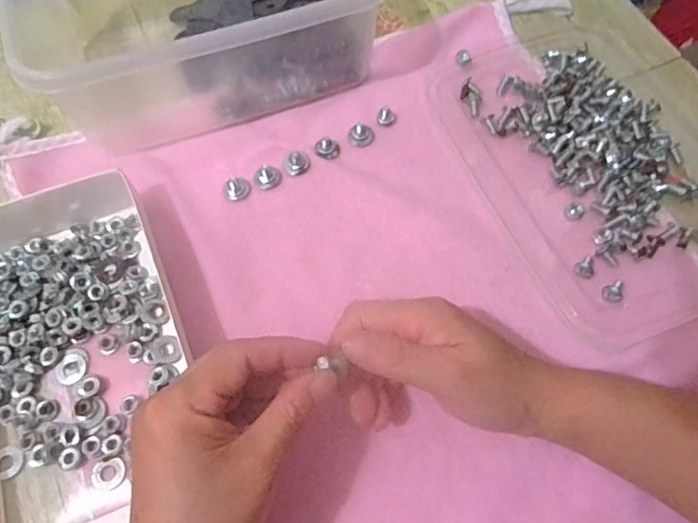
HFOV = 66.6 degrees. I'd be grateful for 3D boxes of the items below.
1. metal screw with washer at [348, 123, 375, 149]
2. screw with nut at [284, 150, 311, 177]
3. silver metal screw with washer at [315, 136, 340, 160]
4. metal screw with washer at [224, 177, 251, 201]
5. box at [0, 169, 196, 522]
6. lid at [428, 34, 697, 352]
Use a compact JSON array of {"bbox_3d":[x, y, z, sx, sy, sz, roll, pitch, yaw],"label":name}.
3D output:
[{"bbox_3d":[0.009,-0.091,0.377,0.018,0.008,0.017,-1,69,1],"label":"metal screw with washer"},{"bbox_3d":[-0.036,-0.069,0.369,0.018,0.007,0.016,-23,70,-7],"label":"screw with nut"},{"bbox_3d":[-0.015,-0.079,0.372,0.017,0.007,0.016,-1,69,1],"label":"silver metal screw with washer"},{"bbox_3d":[-0.077,-0.050,0.362,0.018,0.007,0.015,-22,70,-7],"label":"metal screw with washer"},{"bbox_3d":[-0.172,0.055,0.309,0.145,0.033,0.206,-24,70,-8],"label":"box"},{"bbox_3d":[0.176,-0.073,0.369,0.175,0.016,0.236,-22,70,-7],"label":"lid"}]

